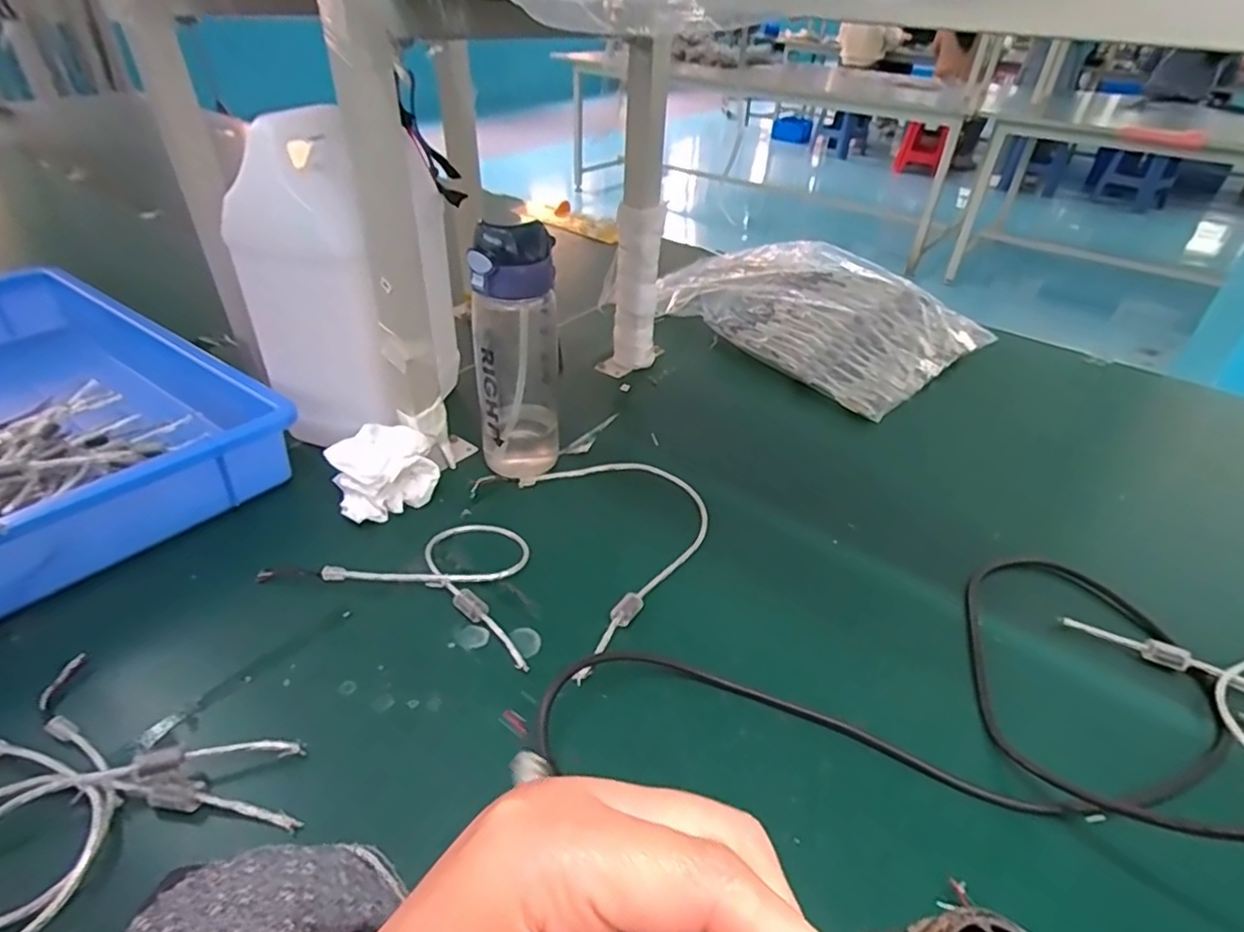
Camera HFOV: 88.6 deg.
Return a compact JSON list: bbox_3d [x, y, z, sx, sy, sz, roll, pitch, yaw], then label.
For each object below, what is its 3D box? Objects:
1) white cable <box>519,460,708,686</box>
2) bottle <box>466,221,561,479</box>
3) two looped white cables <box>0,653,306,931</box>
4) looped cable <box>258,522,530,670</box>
[{"bbox_3d":[0.011,0.067,0.558,0.161,0.016,0.238,-9,39,-15],"label":"white cable"},{"bbox_3d":[-0.096,-0.094,0.580,0.082,0.233,0.071,-2,38,-6],"label":"bottle"},{"bbox_3d":[-0.309,0.187,0.350,0.231,0.023,0.142,13,39,13],"label":"two looped white cables"},{"bbox_3d":[-0.156,0.075,0.518,0.219,0.014,0.125,13,39,13],"label":"looped cable"}]

